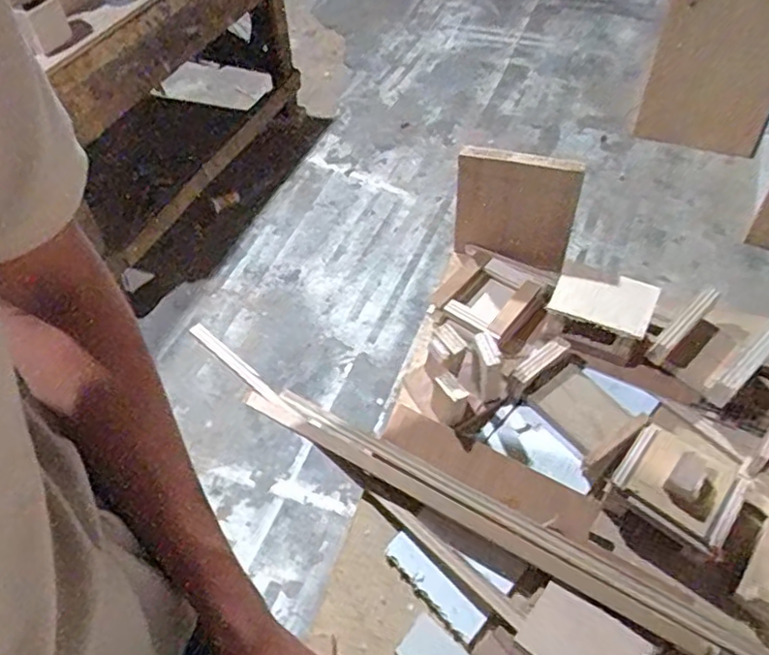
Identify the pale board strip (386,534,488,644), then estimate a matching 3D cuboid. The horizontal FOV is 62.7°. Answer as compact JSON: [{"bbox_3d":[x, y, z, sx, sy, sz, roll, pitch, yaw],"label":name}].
[{"bbox_3d":[0.041,0.216,0.532,0.025,0.008,0.100,-36,57,-23],"label":"pale board strip"}]

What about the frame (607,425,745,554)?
[{"bbox_3d":[0.254,0.136,0.546,0.092,0.028,0.080,33,60,28],"label":"frame"}]

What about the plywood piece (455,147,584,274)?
[{"bbox_3d":[0.139,-0.131,0.688,0.128,0.133,0.016,15,47,19],"label":"plywood piece"}]

